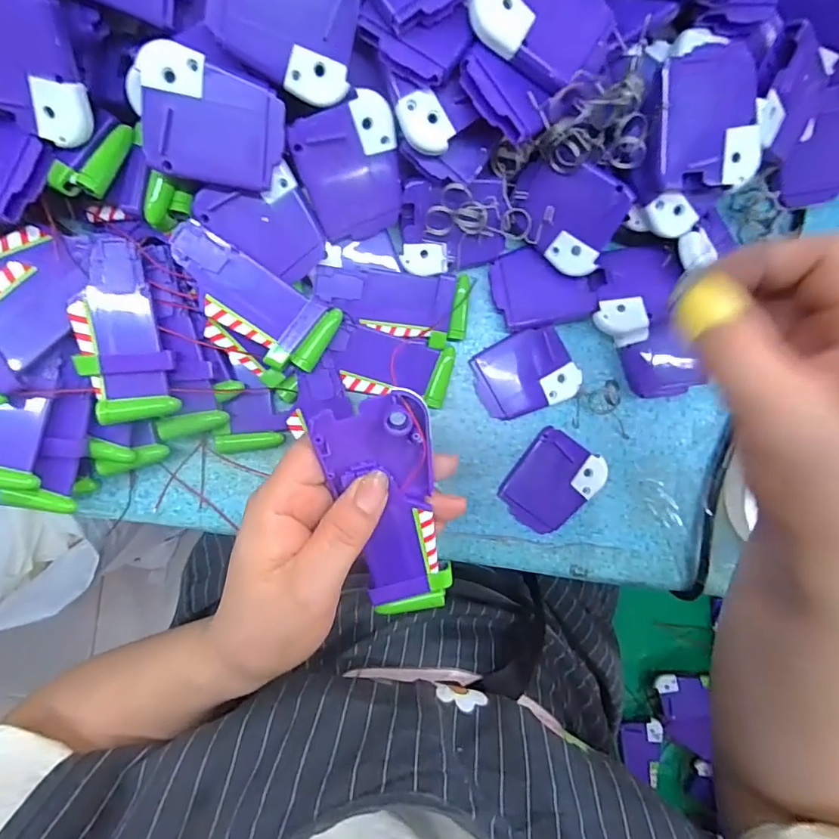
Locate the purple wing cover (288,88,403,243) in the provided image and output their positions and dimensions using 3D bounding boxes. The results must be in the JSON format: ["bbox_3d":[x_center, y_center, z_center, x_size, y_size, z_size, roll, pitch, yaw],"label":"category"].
[{"bbox_3d":[-0.034,-0.126,0.251,0.052,0.006,0.062,-23,131,-5],"label":"purple wing cover"}]

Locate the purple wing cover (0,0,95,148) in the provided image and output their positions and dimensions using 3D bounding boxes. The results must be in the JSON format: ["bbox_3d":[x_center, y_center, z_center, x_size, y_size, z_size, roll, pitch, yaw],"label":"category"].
[{"bbox_3d":[-0.174,-0.156,0.207,0.055,0.009,0.061,18,129,-5],"label":"purple wing cover"}]

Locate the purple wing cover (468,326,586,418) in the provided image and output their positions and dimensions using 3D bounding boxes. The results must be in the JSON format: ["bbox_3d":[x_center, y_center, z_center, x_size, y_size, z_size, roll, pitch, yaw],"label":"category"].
[{"bbox_3d":[0.066,-0.029,0.304,0.061,0.005,0.048,-26,97,-2],"label":"purple wing cover"}]

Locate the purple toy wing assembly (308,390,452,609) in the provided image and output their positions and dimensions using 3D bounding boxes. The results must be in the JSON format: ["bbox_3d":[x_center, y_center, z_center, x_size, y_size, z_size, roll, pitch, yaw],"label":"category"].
[{"bbox_3d":[-0.015,0.045,0.237,0.051,0.010,0.118,-9,111,-4],"label":"purple toy wing assembly"}]

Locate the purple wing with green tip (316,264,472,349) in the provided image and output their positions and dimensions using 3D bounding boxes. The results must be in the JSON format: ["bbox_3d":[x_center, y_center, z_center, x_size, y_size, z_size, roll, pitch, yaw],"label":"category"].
[{"bbox_3d":[-0.015,-0.066,0.282,0.086,0.012,0.041,2,95,-5],"label":"purple wing with green tip"}]

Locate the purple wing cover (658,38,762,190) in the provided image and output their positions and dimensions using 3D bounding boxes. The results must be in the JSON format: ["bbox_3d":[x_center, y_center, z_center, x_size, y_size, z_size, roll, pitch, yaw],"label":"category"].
[{"bbox_3d":[0.141,-0.145,0.236,0.049,0.013,0.060,-10,94,-4],"label":"purple wing cover"}]

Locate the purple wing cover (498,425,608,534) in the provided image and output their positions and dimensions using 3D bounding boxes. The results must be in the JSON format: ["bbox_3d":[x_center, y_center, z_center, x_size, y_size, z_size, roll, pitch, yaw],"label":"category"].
[{"bbox_3d":[0.085,0.041,0.311,0.051,0.006,0.061,39,91,-7],"label":"purple wing cover"}]

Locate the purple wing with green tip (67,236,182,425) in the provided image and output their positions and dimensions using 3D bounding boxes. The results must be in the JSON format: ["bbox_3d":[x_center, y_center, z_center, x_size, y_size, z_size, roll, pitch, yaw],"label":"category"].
[{"bbox_3d":[-0.154,-0.045,0.250,0.040,0.013,0.090,-9,94,-4],"label":"purple wing with green tip"}]

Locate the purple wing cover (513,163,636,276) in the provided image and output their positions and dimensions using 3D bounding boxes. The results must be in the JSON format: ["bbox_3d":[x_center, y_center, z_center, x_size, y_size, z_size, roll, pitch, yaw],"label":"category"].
[{"bbox_3d":[0.081,-0.116,0.270,0.062,0.012,0.051,41,129,5],"label":"purple wing cover"}]

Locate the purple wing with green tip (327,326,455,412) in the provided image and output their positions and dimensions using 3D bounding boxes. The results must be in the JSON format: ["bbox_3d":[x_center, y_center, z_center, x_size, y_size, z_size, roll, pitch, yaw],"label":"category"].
[{"bbox_3d":[-0.015,-0.032,0.291,0.067,0.017,0.037,11,94,-5],"label":"purple wing with green tip"}]

